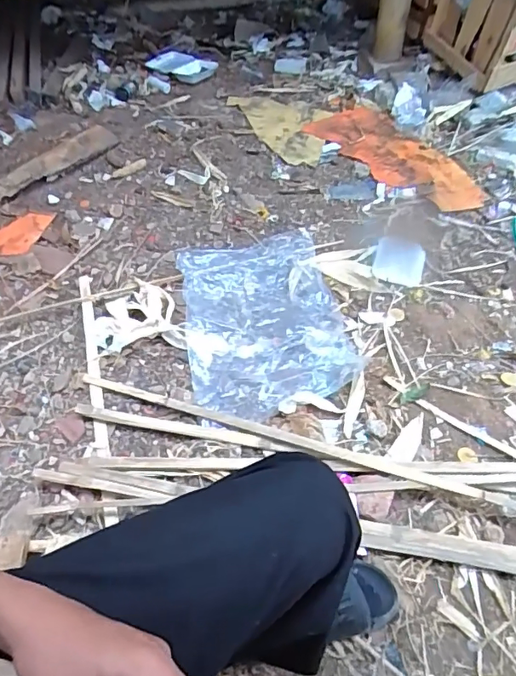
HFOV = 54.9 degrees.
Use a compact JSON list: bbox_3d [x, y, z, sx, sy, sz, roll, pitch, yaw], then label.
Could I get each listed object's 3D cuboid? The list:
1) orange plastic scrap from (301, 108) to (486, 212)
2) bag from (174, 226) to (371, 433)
[{"bbox_3d":[0.451,-0.603,1.632,0.252,0.028,0.653,-29,57,-19],"label":"orange plastic scrap"},{"bbox_3d":[0.006,-0.061,1.187,0.377,0.059,0.547,-12,53,-7],"label":"bag"}]

